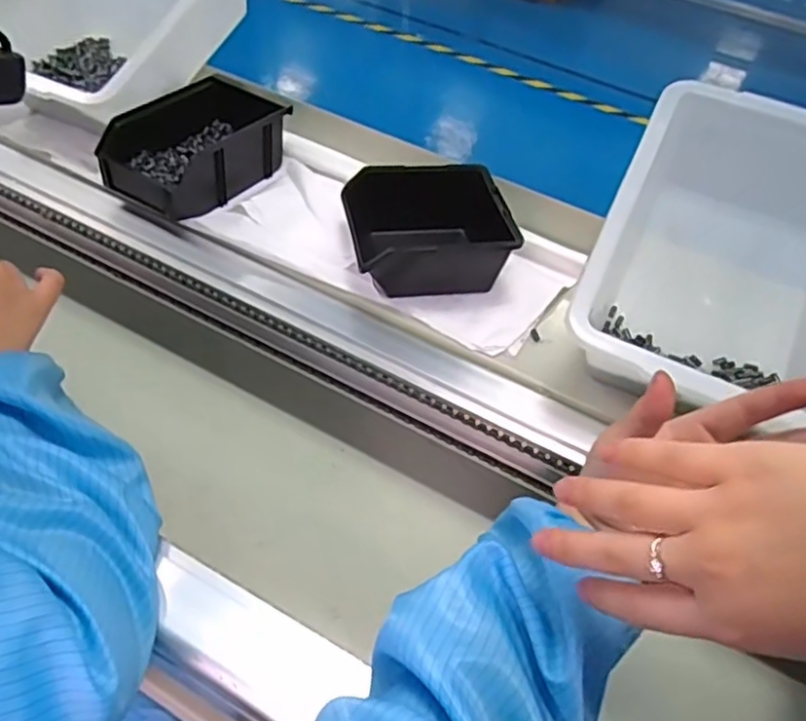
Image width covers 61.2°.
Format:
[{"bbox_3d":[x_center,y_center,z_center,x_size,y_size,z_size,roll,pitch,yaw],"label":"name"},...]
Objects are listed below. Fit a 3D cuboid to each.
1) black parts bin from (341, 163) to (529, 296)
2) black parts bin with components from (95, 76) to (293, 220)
[{"bbox_3d":[0.023,-0.114,0.600,0.138,0.062,0.123,-3,46,-11],"label":"black parts bin"},{"bbox_3d":[-0.197,-0.202,0.649,0.104,0.062,0.162,26,48,17],"label":"black parts bin with components"}]

